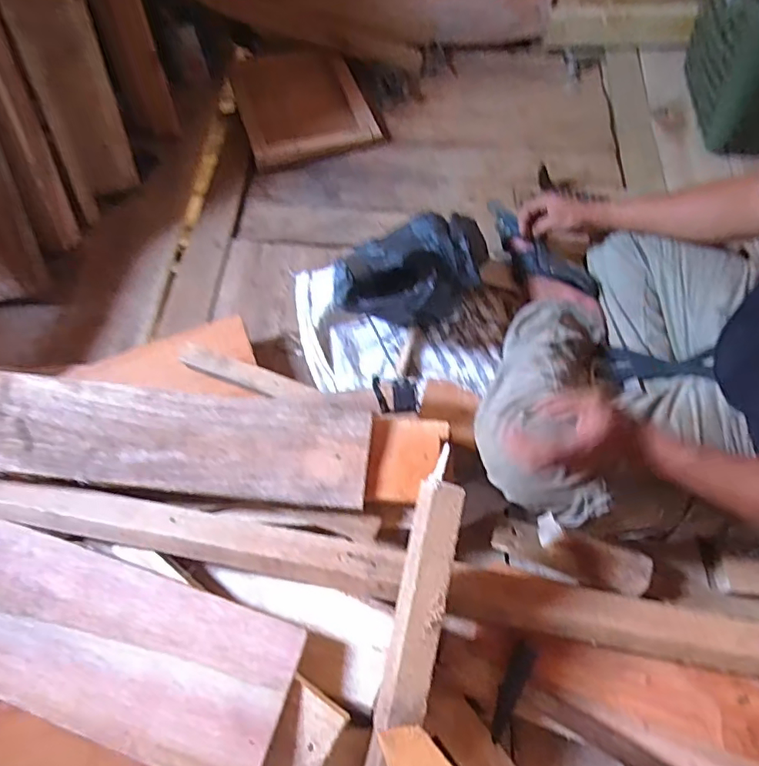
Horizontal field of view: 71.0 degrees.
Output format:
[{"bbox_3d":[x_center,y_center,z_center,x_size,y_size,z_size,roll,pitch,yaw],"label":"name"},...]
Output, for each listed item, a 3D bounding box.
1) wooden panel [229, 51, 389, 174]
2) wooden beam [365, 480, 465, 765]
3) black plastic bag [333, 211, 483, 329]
[{"bbox_3d":[-0.171,-0.634,1.198,0.281,0.021,0.307,-16,73,-9],"label":"wooden panel"},{"bbox_3d":[0.013,0.389,0.584,0.058,0.098,0.558,12,82,9],"label":"wooden beam"},{"bbox_3d":[0.059,-0.171,0.911,0.271,0.147,0.136,-26,67,-10],"label":"black plastic bag"}]

